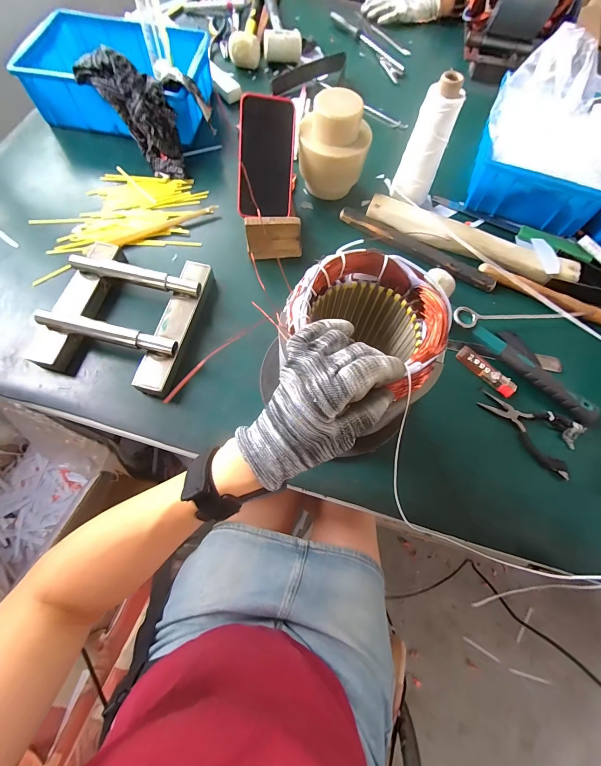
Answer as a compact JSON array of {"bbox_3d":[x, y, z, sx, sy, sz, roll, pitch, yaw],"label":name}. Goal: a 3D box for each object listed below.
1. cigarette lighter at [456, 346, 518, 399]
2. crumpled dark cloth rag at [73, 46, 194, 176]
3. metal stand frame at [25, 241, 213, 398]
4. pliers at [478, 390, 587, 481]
[{"bbox_3d":[0.257,-0.016,0.450,0.021,0.011,0.086,-42,76,-17],"label":"cigarette lighter"},{"bbox_3d":[-0.261,-0.441,0.541,0.078,0.068,0.195,-50,118,-17],"label":"crumpled dark cloth rag"},{"bbox_3d":[-0.236,-0.097,0.438,0.182,0.048,0.194,13,68,2],"label":"metal stand frame"},{"bbox_3d":[0.296,0.056,0.426,0.124,0.014,0.073,33,70,10],"label":"pliers"}]

